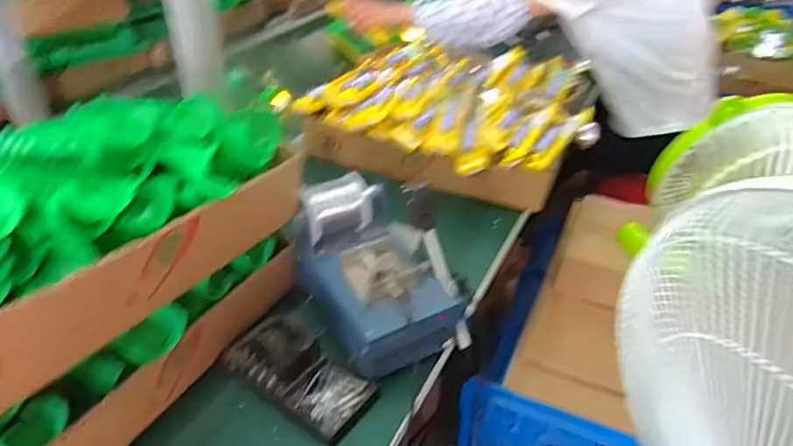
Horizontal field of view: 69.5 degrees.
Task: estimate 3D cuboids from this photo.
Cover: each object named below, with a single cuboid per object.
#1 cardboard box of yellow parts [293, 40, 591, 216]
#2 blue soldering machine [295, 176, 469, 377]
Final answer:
[{"bbox_3d":[0.118,-0.214,1.035,0.452,0.131,0.465,16,39,18],"label":"cardboard box of yellow parts"},{"bbox_3d":[-0.021,0.047,0.636,0.139,0.113,0.206,-16,40,-23],"label":"blue soldering machine"}]

